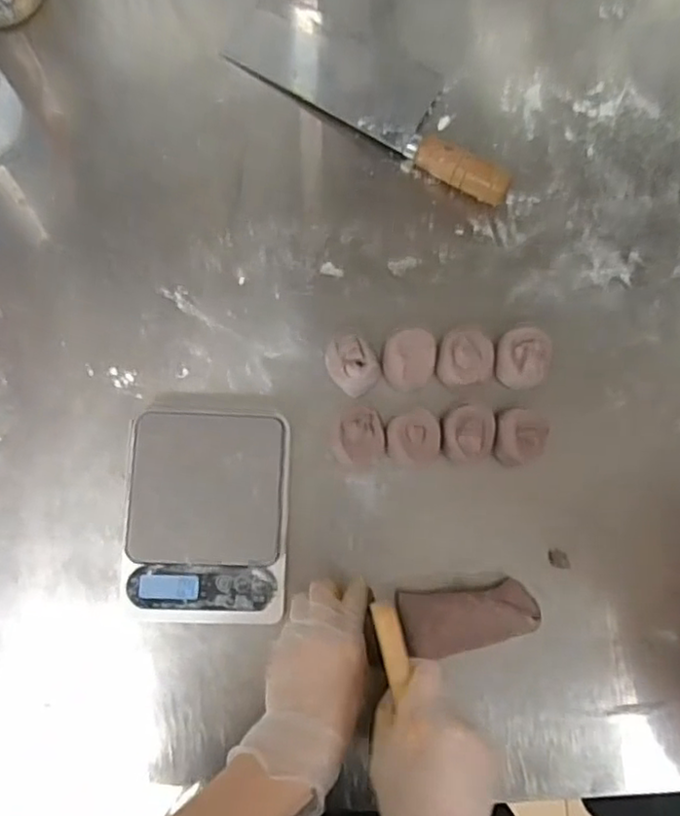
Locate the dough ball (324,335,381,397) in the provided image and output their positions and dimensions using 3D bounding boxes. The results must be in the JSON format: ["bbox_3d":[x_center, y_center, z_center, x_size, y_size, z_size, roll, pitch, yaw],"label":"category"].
[{"bbox_3d":[0.011,-0.037,0.560,0.045,0.040,0.050,-38,84,-7],"label":"dough ball"}]

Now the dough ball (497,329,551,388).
[{"bbox_3d":[0.160,-0.042,0.573,0.044,0.032,0.051,7,81,-1],"label":"dough ball"}]

